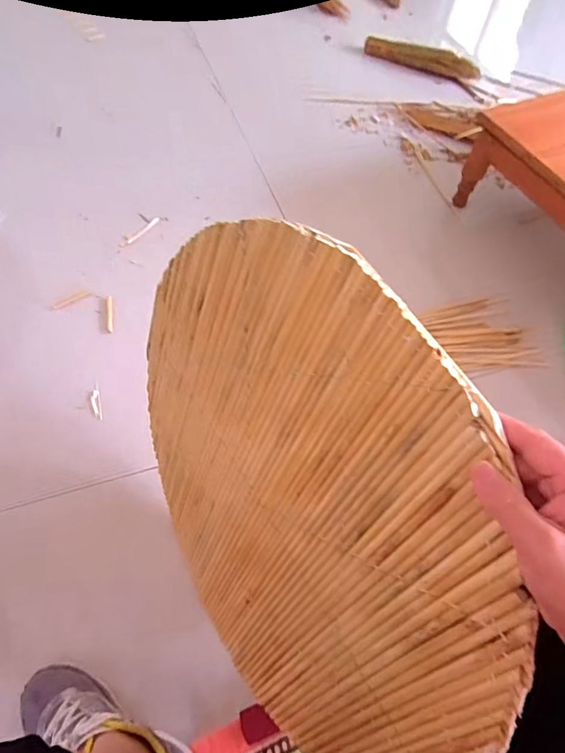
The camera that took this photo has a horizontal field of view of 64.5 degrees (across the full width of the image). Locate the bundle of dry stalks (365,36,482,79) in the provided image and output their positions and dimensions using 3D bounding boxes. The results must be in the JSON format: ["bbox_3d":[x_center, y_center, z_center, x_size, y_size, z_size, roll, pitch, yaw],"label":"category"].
[{"bbox_3d":[0.476,-1.092,1.535,0.413,0.070,0.076,31,61,13],"label":"bundle of dry stalks"}]

